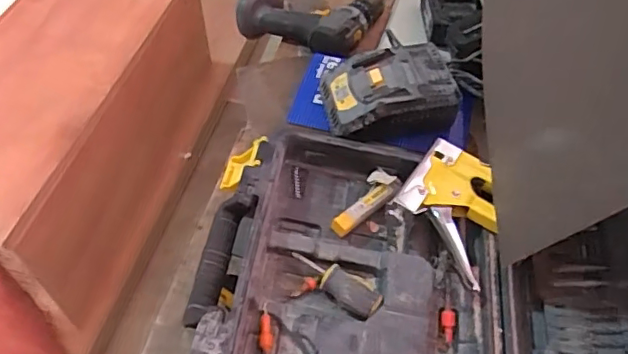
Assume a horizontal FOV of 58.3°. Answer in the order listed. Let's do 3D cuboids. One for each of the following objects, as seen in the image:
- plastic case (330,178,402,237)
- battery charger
[{"bbox_3d":[0.058,0.031,0.621,0.093,0.015,0.020,-38,62,-26],"label":"plastic case"},{"bbox_3d":[0.088,-0.102,0.665,0.148,0.050,0.108,-7,53,-6],"label":"battery charger"}]

